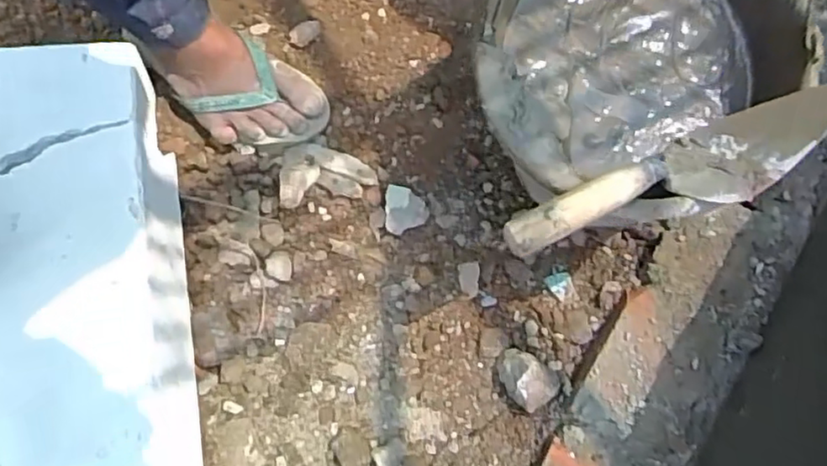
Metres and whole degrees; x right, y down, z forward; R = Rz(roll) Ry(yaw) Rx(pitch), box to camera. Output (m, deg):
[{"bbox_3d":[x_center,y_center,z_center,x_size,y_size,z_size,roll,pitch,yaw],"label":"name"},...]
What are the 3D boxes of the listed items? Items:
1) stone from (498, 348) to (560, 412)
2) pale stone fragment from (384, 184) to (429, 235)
[{"bbox_3d":[0.120,0.157,0.672,0.065,0.045,0.051,34,81,6],"label":"stone"},{"bbox_3d":[-0.013,-0.031,0.724,0.049,0.009,0.056,-20,81,-4],"label":"pale stone fragment"}]

